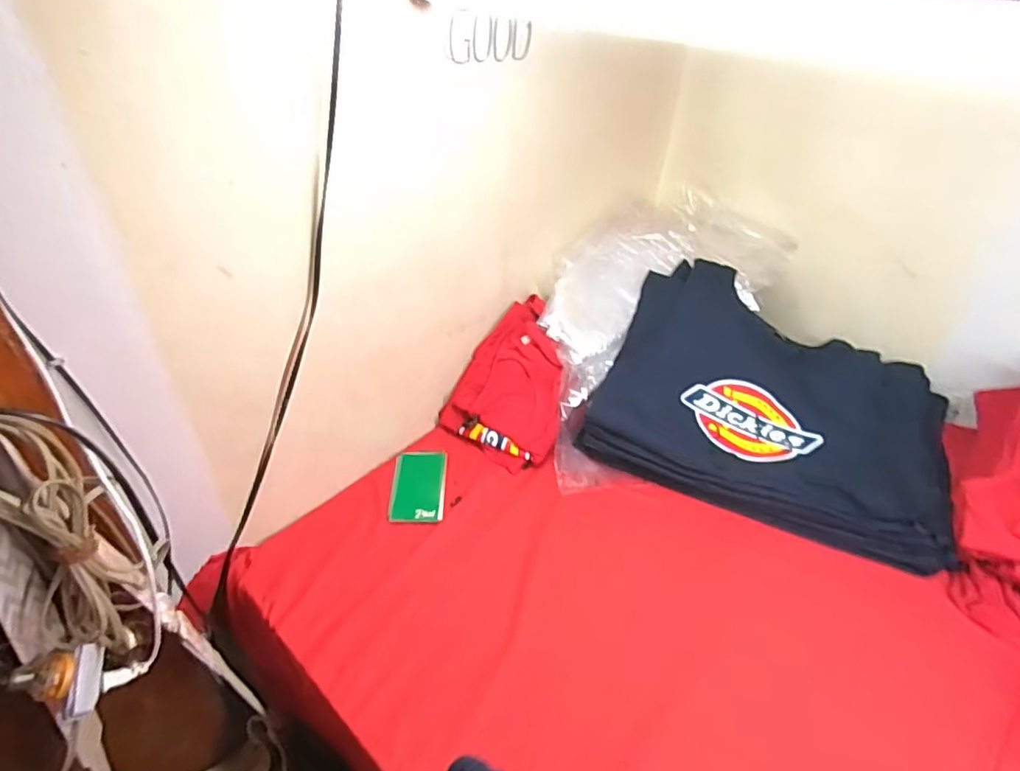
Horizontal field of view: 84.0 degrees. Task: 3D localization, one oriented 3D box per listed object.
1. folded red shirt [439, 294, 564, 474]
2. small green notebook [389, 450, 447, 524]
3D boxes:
[{"bbox_3d":[0.025,-0.003,1.012,0.207,0.050,0.282,33,77,12],"label":"folded red shirt"},{"bbox_3d":[-0.148,0.160,0.925,0.084,0.004,0.151,0,38,-4],"label":"small green notebook"}]

